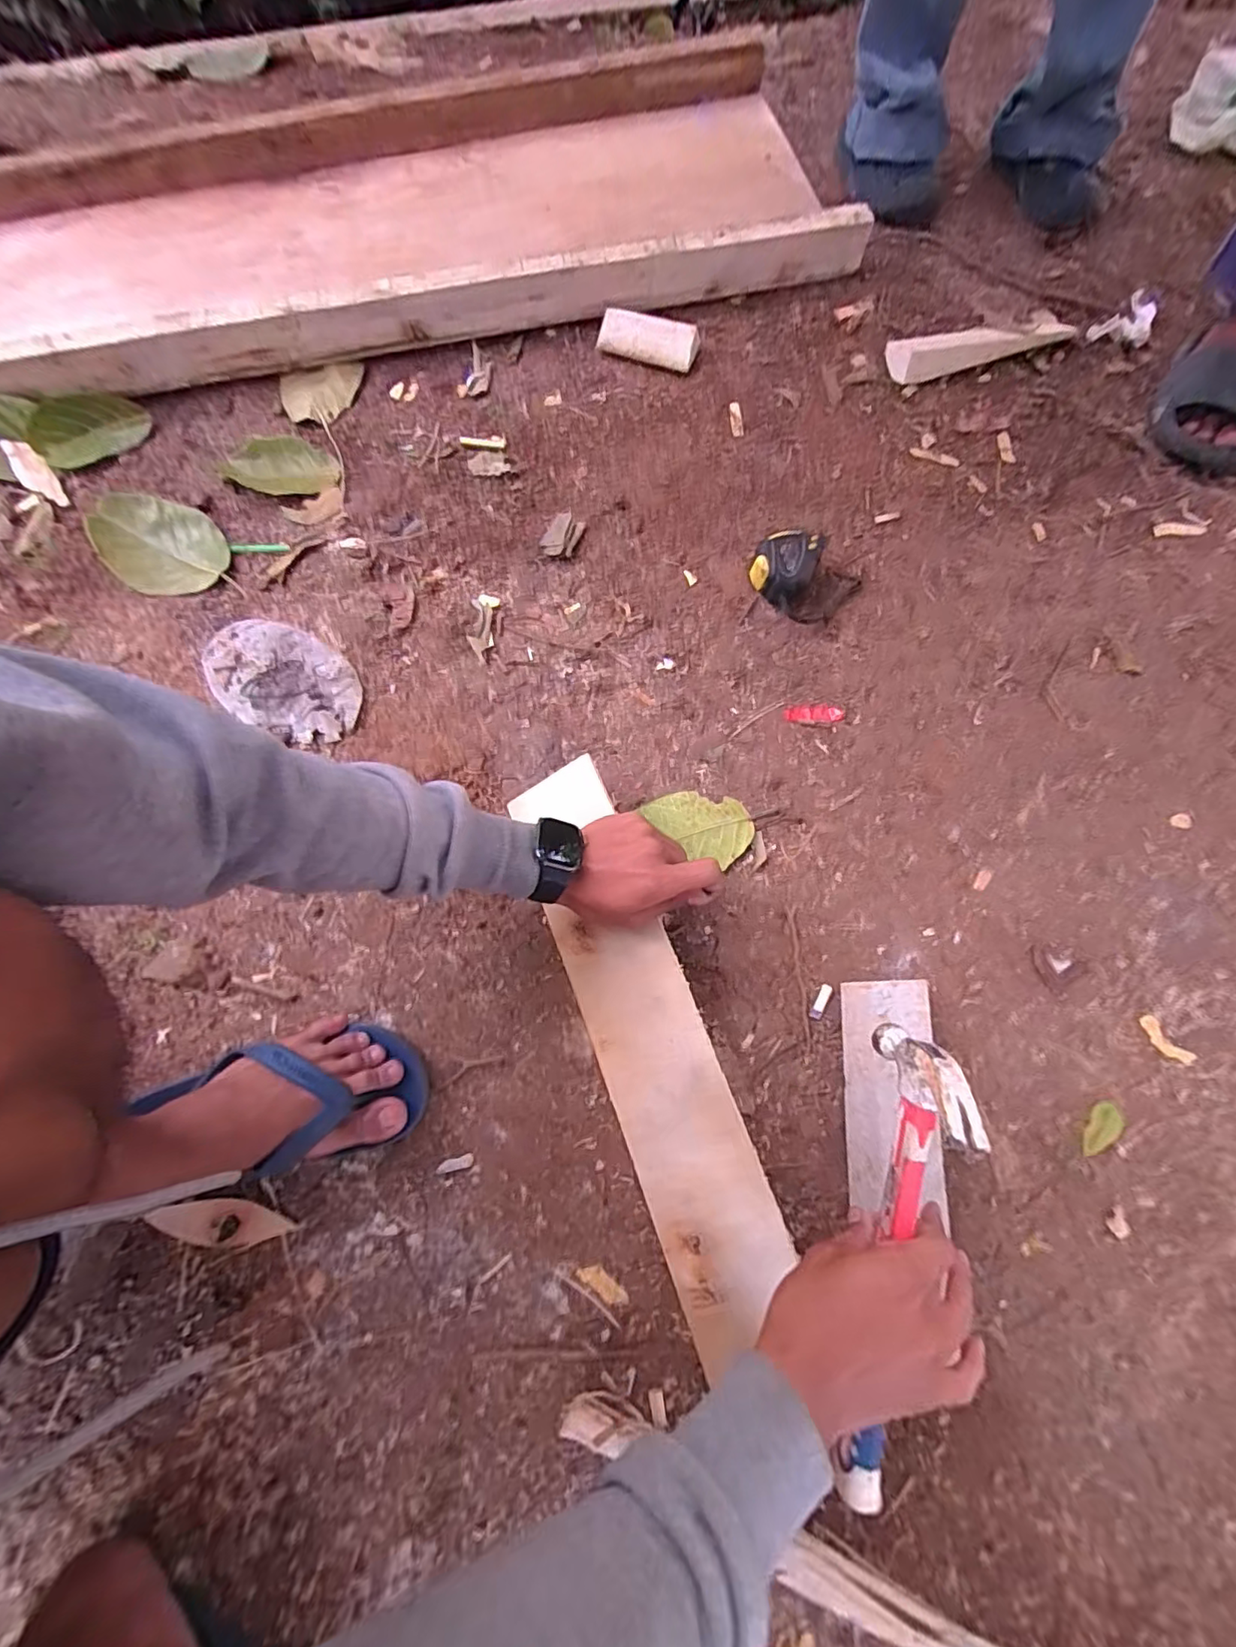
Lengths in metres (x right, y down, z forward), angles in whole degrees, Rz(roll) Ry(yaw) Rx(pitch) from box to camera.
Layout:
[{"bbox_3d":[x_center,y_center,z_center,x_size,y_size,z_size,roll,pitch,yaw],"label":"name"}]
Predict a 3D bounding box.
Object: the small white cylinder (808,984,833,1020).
[{"bbox_3d":[0.180,0.158,0.523,0.010,0.005,0.032,27,73,9],"label":"small white cylinder"}]

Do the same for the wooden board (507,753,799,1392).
[{"bbox_3d":[0.016,0.169,0.489,0.108,0.018,0.456,-29,72,23],"label":"wooden board"}]

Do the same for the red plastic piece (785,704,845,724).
[{"bbox_3d":[0.203,-0.114,0.613,0.059,0.004,0.021,0,71,0],"label":"red plastic piece"}]

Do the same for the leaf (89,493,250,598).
[{"bbox_3d":[-0.550,-0.335,0.714,0.214,0.016,0.115,29,74,10],"label":"leaf"}]

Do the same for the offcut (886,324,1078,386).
[{"bbox_3d":[0.465,-0.621,0.769,0.246,0.020,0.069,-16,72,-5],"label":"offcut"}]

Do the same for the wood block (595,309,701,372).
[{"bbox_3d":[0.040,-0.658,0.802,0.140,0.033,0.059,18,72,6],"label":"wood block"}]

